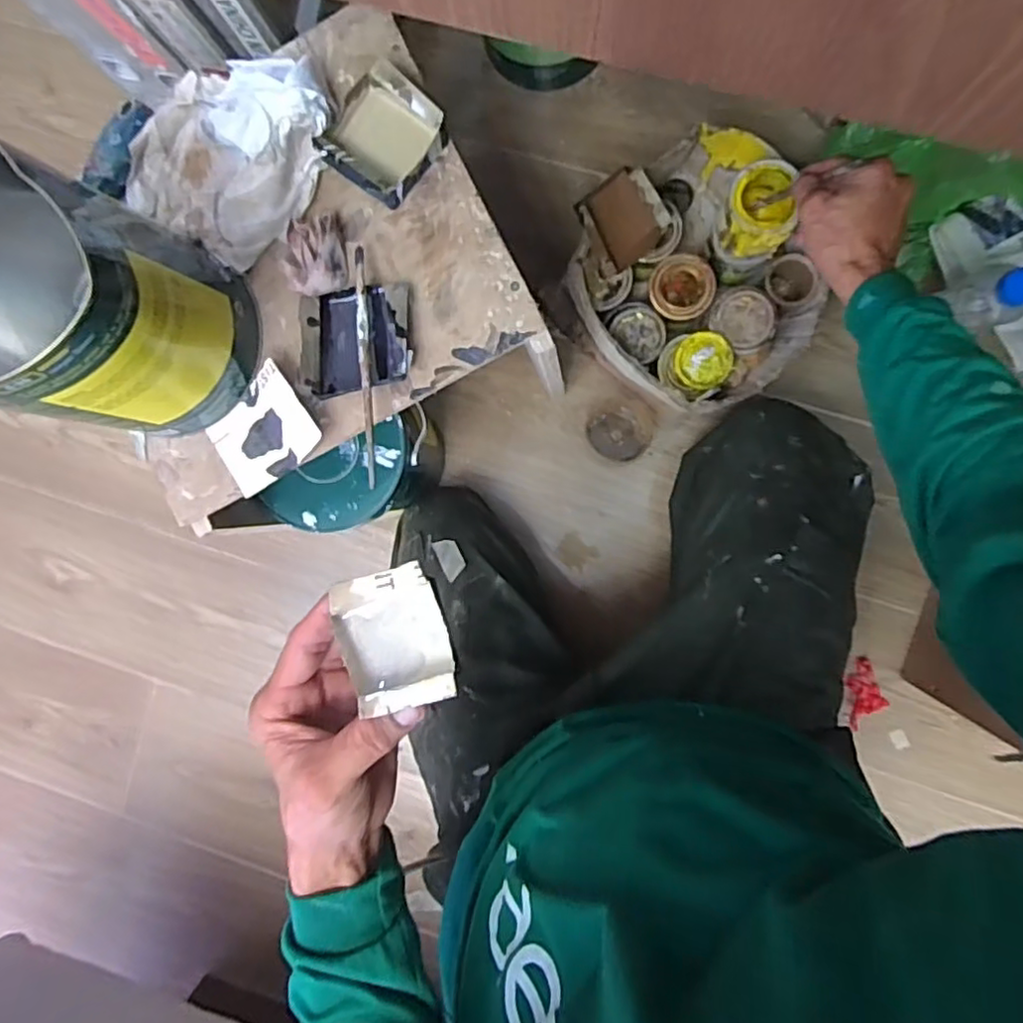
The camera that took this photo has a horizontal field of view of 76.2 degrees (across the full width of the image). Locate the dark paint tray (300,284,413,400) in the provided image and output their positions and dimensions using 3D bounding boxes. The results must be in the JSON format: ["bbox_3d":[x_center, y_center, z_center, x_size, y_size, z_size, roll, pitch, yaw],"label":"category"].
[{"bbox_3d":[-0.123,-0.140,0.524,0.083,0.032,0.083,-4,92,6],"label":"dark paint tray"}]

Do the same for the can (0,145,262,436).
[{"bbox_3d":[-0.300,-0.139,0.400,0.170,0.299,0.161,0,92,6],"label":"can"}]

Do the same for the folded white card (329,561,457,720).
[{"bbox_3d":[-0.058,0.061,0.316,0.052,0.023,0.064,-18,90,7],"label":"folded white card"}]

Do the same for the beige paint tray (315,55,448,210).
[{"bbox_3d":[-0.104,-0.299,0.518,0.085,0.033,0.088,38,96,4],"label":"beige paint tray"}]

